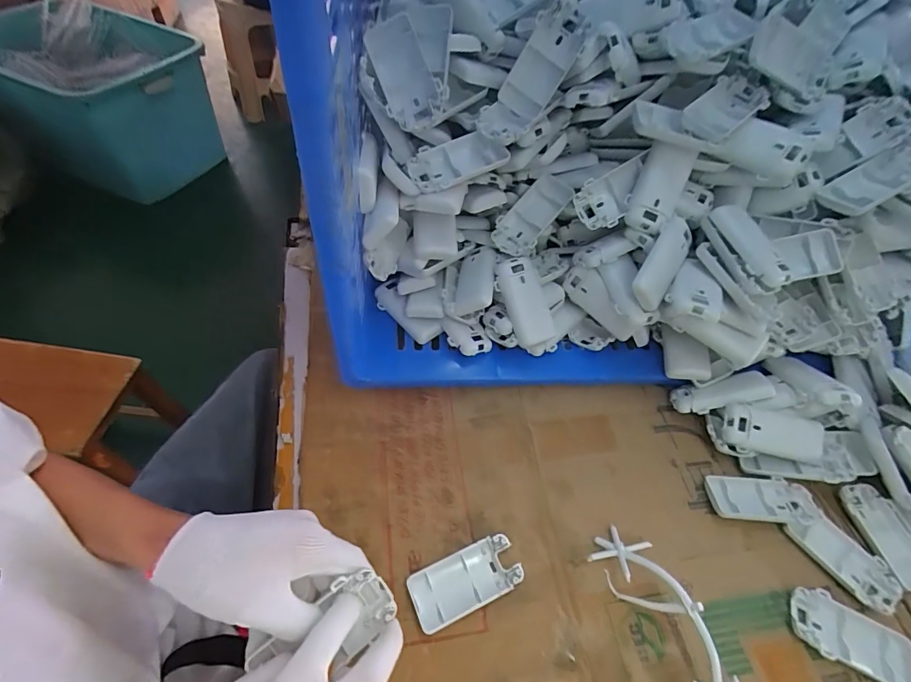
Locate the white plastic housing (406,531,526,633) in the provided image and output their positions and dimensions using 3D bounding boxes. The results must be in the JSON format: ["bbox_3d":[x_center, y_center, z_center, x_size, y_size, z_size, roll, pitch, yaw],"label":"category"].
[{"bbox_3d":[0.009,0.210,0.377,0.095,0.013,0.046,-19,56,-16],"label":"white plastic housing"}]

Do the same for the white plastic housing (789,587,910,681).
[{"bbox_3d":[0.337,0.253,0.368,0.094,0.011,0.050,21,54,13],"label":"white plastic housing"}]

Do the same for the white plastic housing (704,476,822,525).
[{"bbox_3d":[0.306,0.160,0.432,0.095,0.021,0.046,6,52,2],"label":"white plastic housing"}]

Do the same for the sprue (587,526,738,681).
[{"bbox_3d":[0.169,0.228,0.354,0.052,0.045,0.148,-16,55,-14],"label":"sprue"}]

